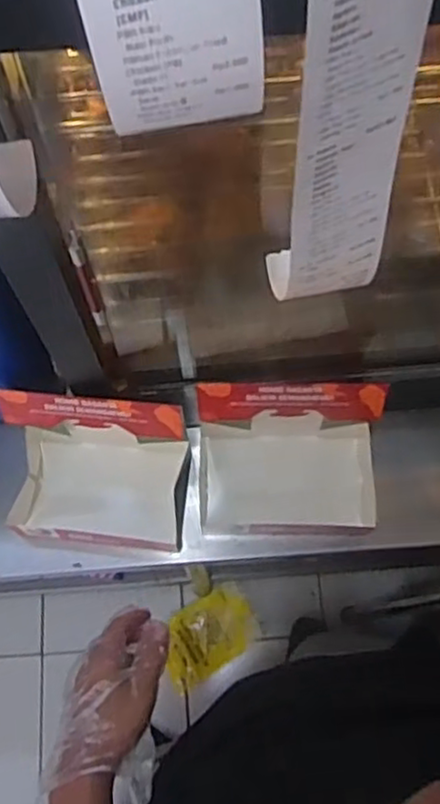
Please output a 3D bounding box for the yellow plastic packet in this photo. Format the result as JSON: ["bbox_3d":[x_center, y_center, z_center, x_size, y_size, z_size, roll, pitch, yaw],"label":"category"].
[{"bbox_3d":[-0.028,0.499,1.509,0.208,0.057,0.140,-31,74,-10],"label":"yellow plastic packet"}]

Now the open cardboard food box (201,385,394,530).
[{"bbox_3d":[0.066,0.061,0.719,0.182,0.172,0.117,-2,71,-1],"label":"open cardboard food box"}]

